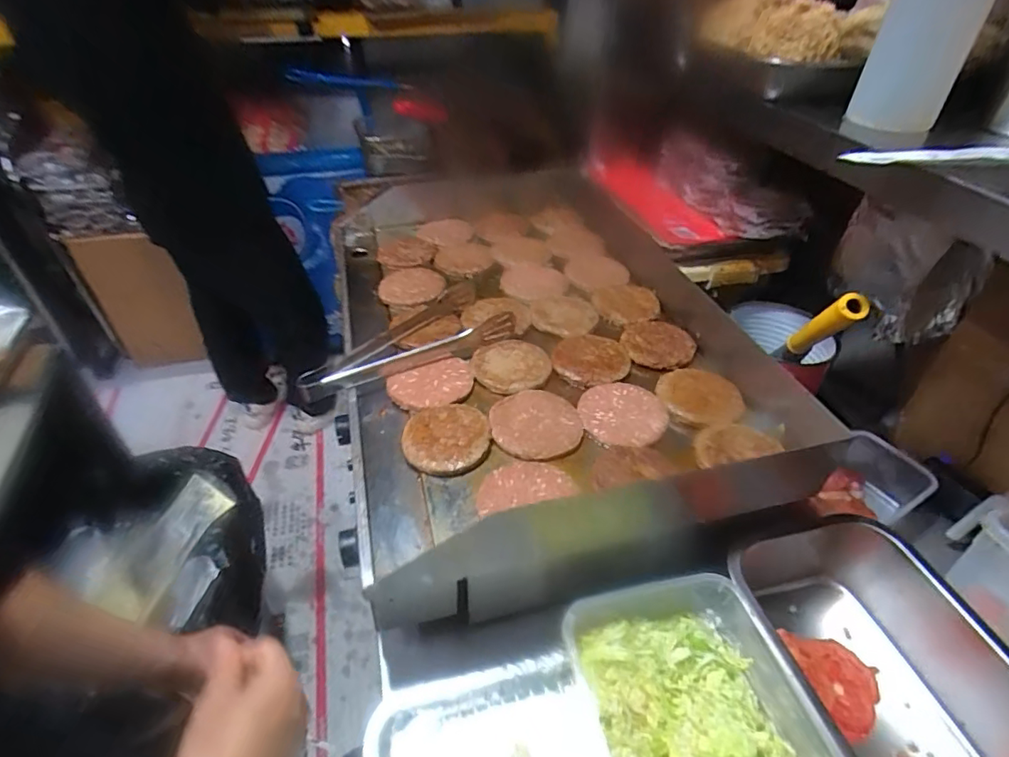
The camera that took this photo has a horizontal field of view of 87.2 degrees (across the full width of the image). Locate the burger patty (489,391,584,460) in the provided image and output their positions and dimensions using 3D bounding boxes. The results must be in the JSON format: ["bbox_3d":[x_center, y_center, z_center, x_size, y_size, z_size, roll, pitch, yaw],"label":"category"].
[{"bbox_3d":[0.036,0.049,0.614,0.103,0.004,0.102,1,41,-1],"label":"burger patty"}]

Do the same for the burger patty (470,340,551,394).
[{"bbox_3d":[0.009,-0.020,0.691,0.099,0.007,0.096,-5,41,-7],"label":"burger patty"}]

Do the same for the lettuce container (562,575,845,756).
[{"bbox_3d":[0.180,0.323,0.458,0.193,0.086,0.268,-9,42,-12],"label":"lettuce container"}]

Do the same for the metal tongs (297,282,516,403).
[{"bbox_3d":[-0.139,-0.062,0.722,0.276,0.034,0.138,-19,45,-22],"label":"metal tongs"}]

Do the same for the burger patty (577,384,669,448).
[{"bbox_3d":[0.141,0.041,0.632,0.099,0.008,0.101,1,41,-1],"label":"burger patty"}]

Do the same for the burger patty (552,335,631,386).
[{"bbox_3d":[0.115,-0.026,0.705,0.096,0.008,0.093,1,41,-1],"label":"burger patty"}]

